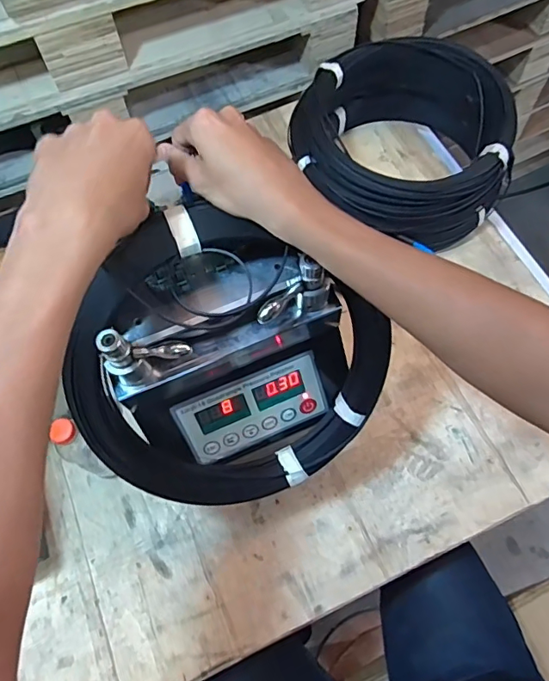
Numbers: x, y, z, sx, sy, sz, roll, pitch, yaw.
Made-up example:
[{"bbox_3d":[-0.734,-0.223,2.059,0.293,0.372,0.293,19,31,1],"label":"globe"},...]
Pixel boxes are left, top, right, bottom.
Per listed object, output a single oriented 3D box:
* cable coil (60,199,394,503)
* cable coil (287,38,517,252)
[{"bbox_3d":[-0.041,0.038,0.453,0.257,0.292,0.033,-54,28,10],"label":"cable coil"},{"bbox_3d":[0.182,-0.287,0.730,0.302,0.124,0.275,-1,67,2],"label":"cable coil"}]

